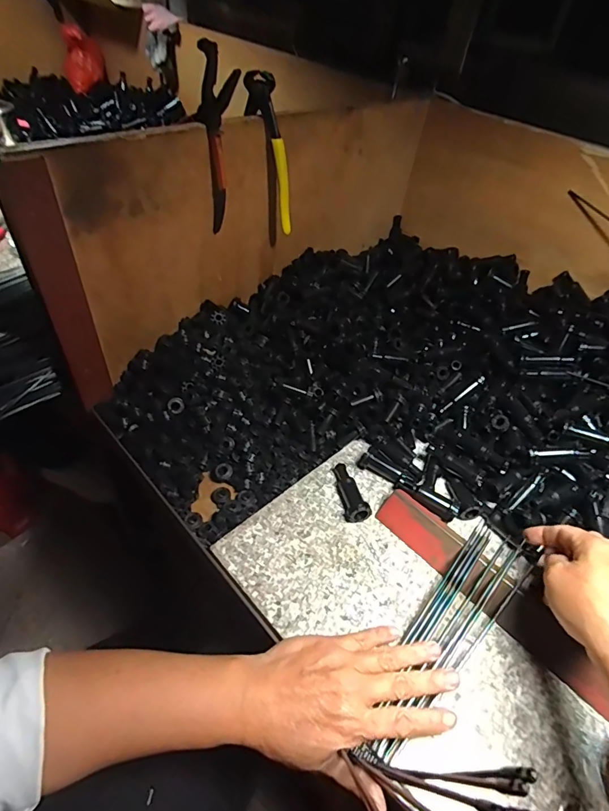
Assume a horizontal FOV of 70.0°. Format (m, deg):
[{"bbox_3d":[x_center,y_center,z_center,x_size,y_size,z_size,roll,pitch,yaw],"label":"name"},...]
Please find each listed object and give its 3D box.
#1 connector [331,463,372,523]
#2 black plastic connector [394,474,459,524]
[{"bbox_3d":[0.049,0.089,0.463,0.024,0.022,0.068,-5,47,-12],"label":"connector"},{"bbox_3d":[0.128,0.098,0.459,0.068,0.020,0.015,32,51,22],"label":"black plastic connector"}]

